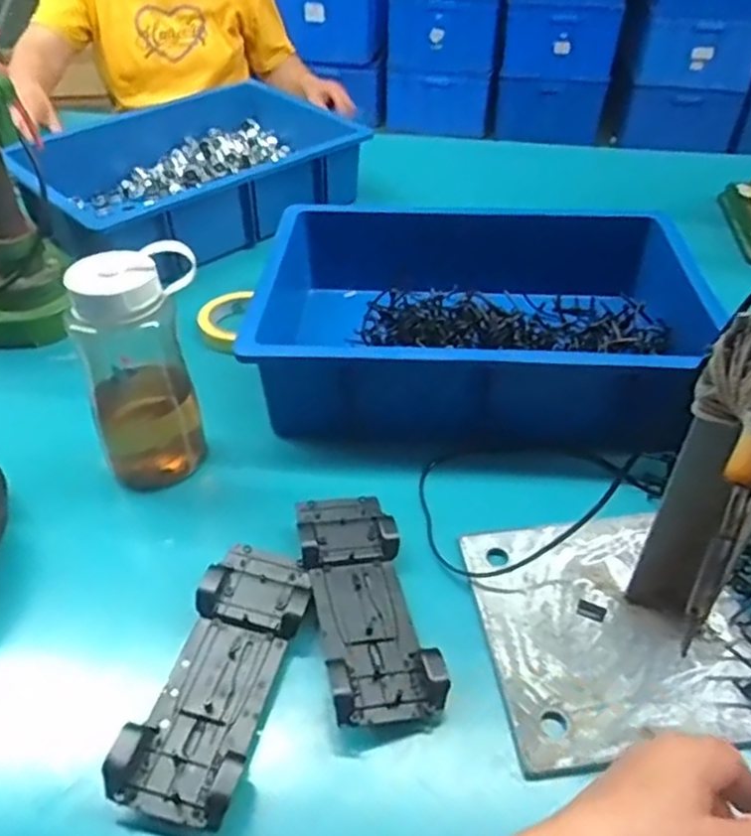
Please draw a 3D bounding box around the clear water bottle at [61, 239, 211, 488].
[{"bbox_3d":[-0.203,-0.044,0.614,0.104,0.206,0.084,-16,44,-17],"label":"clear water bottle"}]

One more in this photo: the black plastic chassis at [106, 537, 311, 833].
[{"bbox_3d":[-0.104,0.170,0.477,0.076,0.023,0.193,10,43,11],"label":"black plastic chassis"}]

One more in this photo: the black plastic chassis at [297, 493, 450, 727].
[{"bbox_3d":[-0.010,0.129,0.524,0.077,0.023,0.203,-9,43,-10],"label":"black plastic chassis"}]

